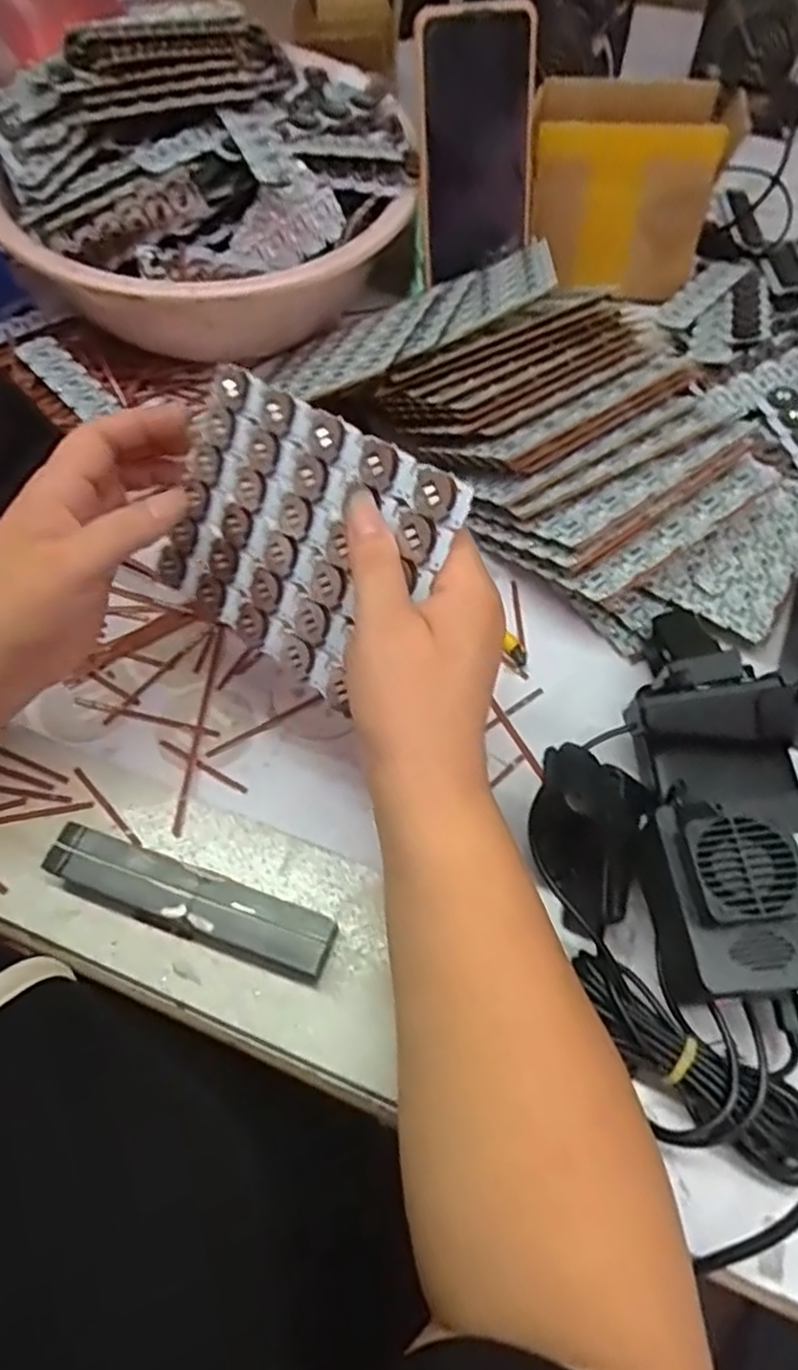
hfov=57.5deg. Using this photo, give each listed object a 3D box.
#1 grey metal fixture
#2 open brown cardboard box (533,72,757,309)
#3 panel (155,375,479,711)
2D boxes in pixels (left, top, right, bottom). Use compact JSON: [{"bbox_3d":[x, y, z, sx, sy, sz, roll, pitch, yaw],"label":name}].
[{"bbox_3d":[-0.099,0.102,0.344,0.141,0.022,0.028,17,62,11],"label":"grey metal fixture"},{"bbox_3d":[0.172,-0.388,0.567,0.135,0.118,0.089,6,61,5],"label":"open brown cardboard box"},{"bbox_3d":[-0.051,-0.068,0.326,0.148,0.006,0.108,35,111,25],"label":"panel"}]

